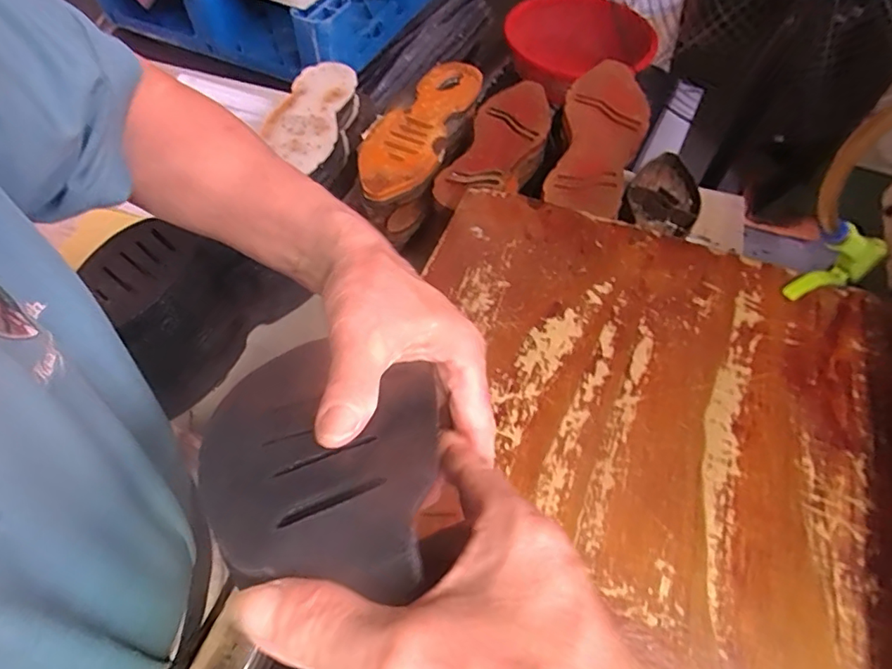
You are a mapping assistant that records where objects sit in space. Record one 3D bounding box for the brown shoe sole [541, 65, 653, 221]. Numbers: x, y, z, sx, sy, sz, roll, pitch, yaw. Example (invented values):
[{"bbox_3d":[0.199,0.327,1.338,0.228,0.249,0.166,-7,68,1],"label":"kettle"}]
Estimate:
[{"bbox_3d":[0.207,-0.273,0.679,0.108,0.017,0.313,16,58,3],"label":"brown shoe sole"}]

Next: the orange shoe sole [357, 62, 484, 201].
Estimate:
[{"bbox_3d":[-0.031,-0.283,0.689,0.098,0.022,0.285,22,58,14],"label":"orange shoe sole"}]

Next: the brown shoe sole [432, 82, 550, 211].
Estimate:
[{"bbox_3d":[0.071,-0.253,0.673,0.096,0.015,0.276,17,57,11],"label":"brown shoe sole"}]

